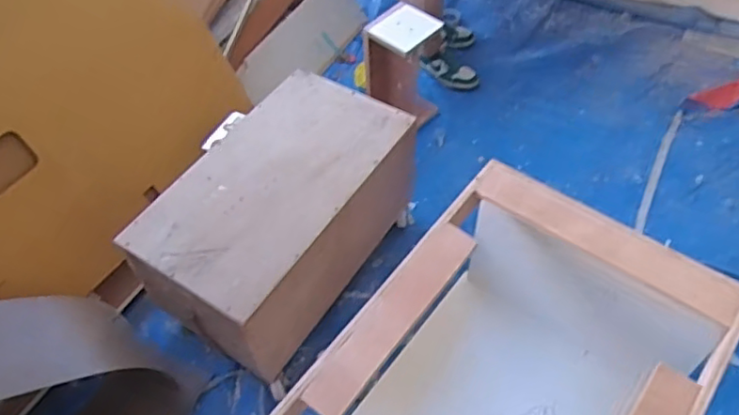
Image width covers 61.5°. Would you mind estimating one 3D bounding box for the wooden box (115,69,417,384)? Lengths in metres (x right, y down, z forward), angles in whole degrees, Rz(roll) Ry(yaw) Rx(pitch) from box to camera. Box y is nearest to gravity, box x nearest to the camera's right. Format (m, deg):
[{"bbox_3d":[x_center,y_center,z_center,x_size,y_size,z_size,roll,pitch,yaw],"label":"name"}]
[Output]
[{"bbox_3d":[-0.225,0.028,1.628,0.391,0.348,0.686,27,59,21],"label":"wooden box"}]

